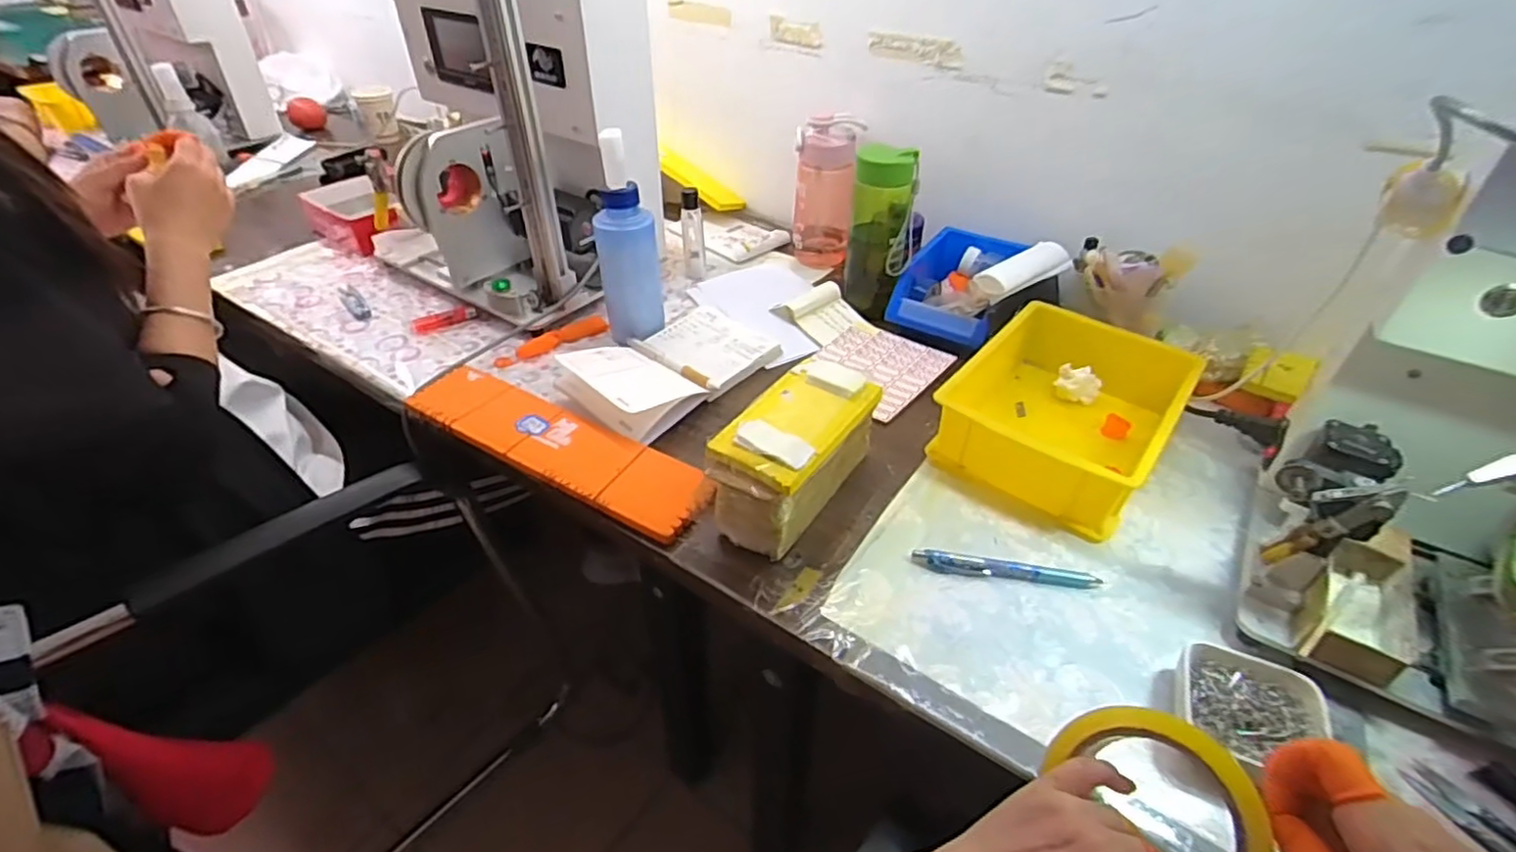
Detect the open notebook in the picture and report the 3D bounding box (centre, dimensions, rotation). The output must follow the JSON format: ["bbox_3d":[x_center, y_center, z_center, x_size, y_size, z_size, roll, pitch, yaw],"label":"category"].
[{"bbox_3d":[-0.092,-0.076,0.737,0.139,0.044,0.228,28,46,29],"label":"open notebook"}]

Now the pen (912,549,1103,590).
[{"bbox_3d":[0.196,0.113,0.533,0.142,0.010,0.015,6,40,6],"label":"pen"}]

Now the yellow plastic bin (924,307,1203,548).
[{"bbox_3d":[0.288,-0.017,0.634,0.171,0.080,0.208,28,46,29],"label":"yellow plastic bin"}]

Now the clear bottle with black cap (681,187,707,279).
[{"bbox_3d":[-0.087,-0.258,0.904,0.029,0.115,0.032,-4,40,-6],"label":"clear bottle with black cap"}]

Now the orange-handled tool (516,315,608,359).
[{"bbox_3d":[-0.232,-0.107,0.801,0.109,0.011,0.028,-25,46,-28],"label":"orange-handled tool"}]

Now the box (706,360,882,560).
[{"bbox_3d":[0.031,0.021,0.571,0.081,0.084,0.160,24,45,26],"label":"box"}]

